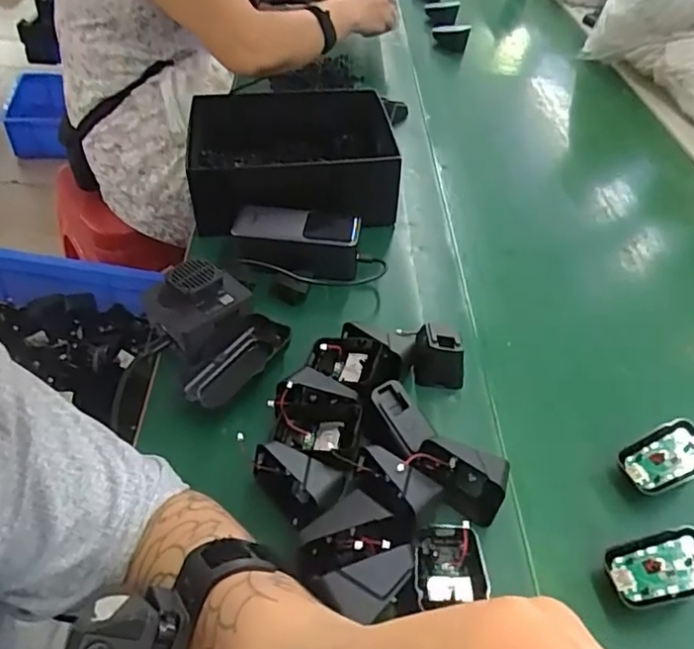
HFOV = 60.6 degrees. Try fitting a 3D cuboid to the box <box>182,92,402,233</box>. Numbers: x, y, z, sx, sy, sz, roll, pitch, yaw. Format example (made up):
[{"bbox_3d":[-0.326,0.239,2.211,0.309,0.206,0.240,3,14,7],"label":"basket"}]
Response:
[{"bbox_3d":[-0.065,-0.215,0.728,0.233,0.078,0.198,-2,45,-9],"label":"box"}]

